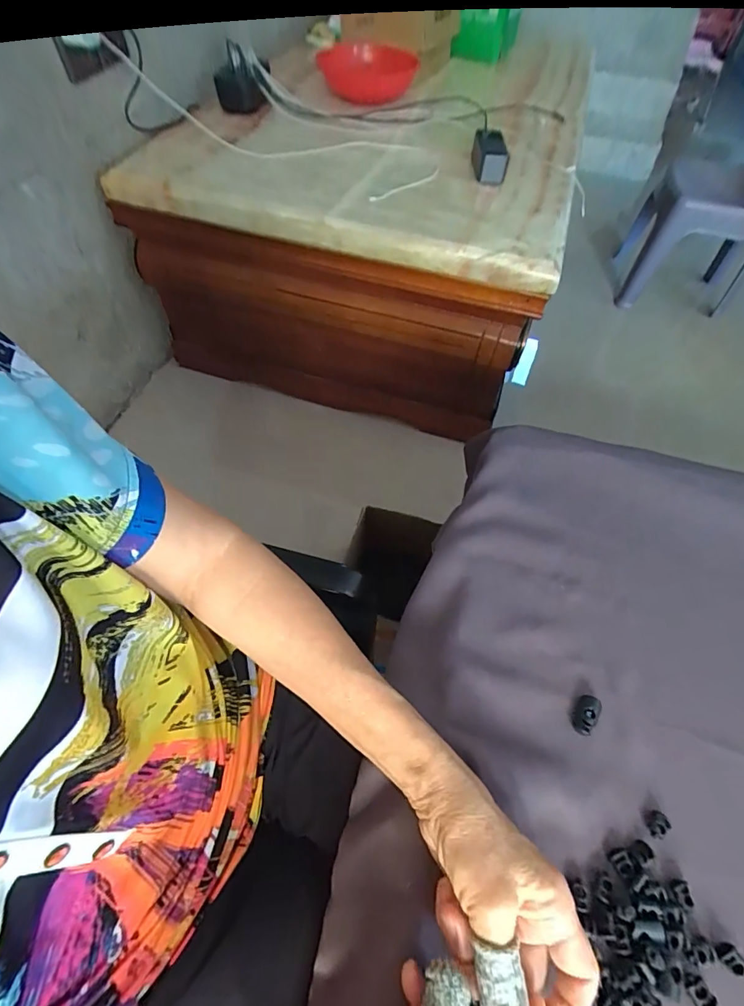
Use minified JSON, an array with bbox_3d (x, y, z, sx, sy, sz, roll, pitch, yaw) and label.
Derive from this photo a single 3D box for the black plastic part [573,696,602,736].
[{"bbox_3d":[0.160,0.157,0.333,0.016,0.009,0.028,34,61,17],"label":"black plastic part"}]

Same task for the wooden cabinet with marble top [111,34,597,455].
[{"bbox_3d":[0.005,-0.738,1.251,0.897,0.502,0.930,16,58,7],"label":"wooden cabinet with marble top"}]

